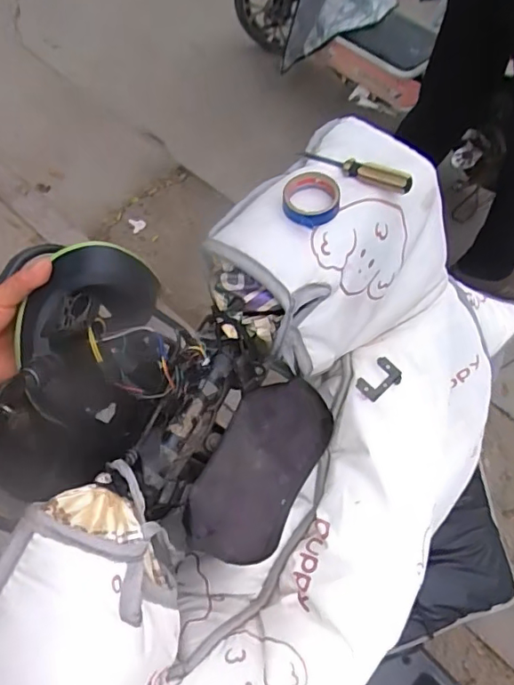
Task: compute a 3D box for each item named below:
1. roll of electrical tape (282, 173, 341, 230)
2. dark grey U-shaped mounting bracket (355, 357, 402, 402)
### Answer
[{"bbox_3d":[0.048,-0.128,0.479,0.050,0.017,0.052,-3,59,-2],"label":"roll of electrical tape"},{"bbox_3d":[0.133,0.040,0.580,0.047,0.006,0.032,-41,70,-6],"label":"dark grey U-shaped mounting bracket"}]

